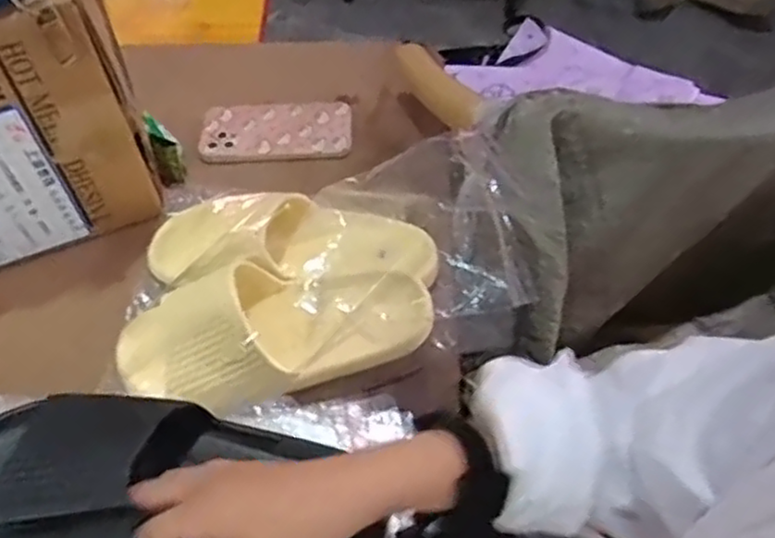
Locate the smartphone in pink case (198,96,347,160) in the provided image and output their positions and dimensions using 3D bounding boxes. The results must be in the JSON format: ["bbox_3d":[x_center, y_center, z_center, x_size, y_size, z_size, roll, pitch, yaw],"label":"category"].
[{"bbox_3d":[-0.122,-0.151,0.778,0.161,0.017,0.087,-3,52,-1],"label":"smartphone in pink case"}]

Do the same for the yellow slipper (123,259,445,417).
[{"bbox_3d":[-0.093,0.043,0.592,0.256,0.075,0.116,-10,52,-6],"label":"yellow slipper"}]

